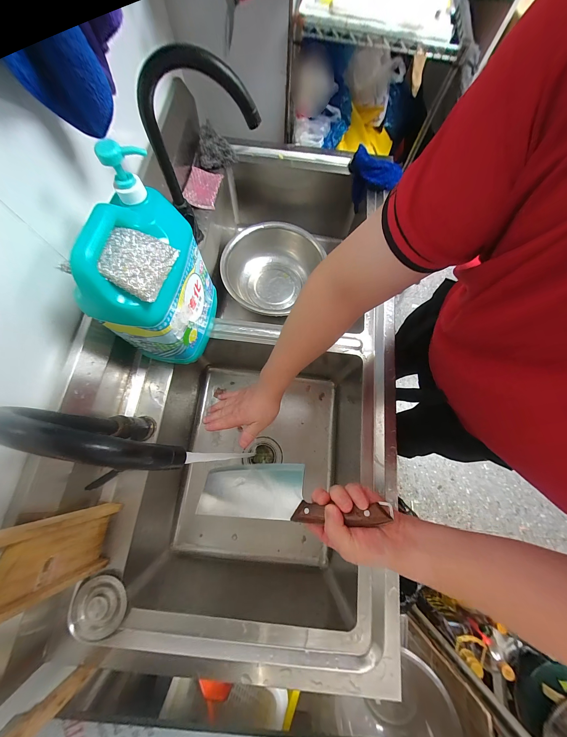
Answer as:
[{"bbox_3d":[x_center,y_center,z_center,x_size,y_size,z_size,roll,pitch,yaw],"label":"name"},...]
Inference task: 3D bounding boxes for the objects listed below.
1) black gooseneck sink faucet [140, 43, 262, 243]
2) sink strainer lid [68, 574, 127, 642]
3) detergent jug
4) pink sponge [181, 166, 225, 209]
[{"bbox_3d":[-0.137,-0.373,0.485,0.190,0.311,0.031,0,73,-2],"label":"black gooseneck sink faucet"},{"bbox_3d":[-0.302,0.389,0.420,0.072,0.022,0.084,-33,77,-11],"label":"sink strainer lid"},{"bbox_3d":[-0.199,-0.133,0.437,0.103,0.286,0.183,8,73,0],"label":"detergent jug"},{"bbox_3d":[-0.217,-0.492,0.698,0.084,0.027,0.130,7,73,0],"label":"pink sponge"}]

